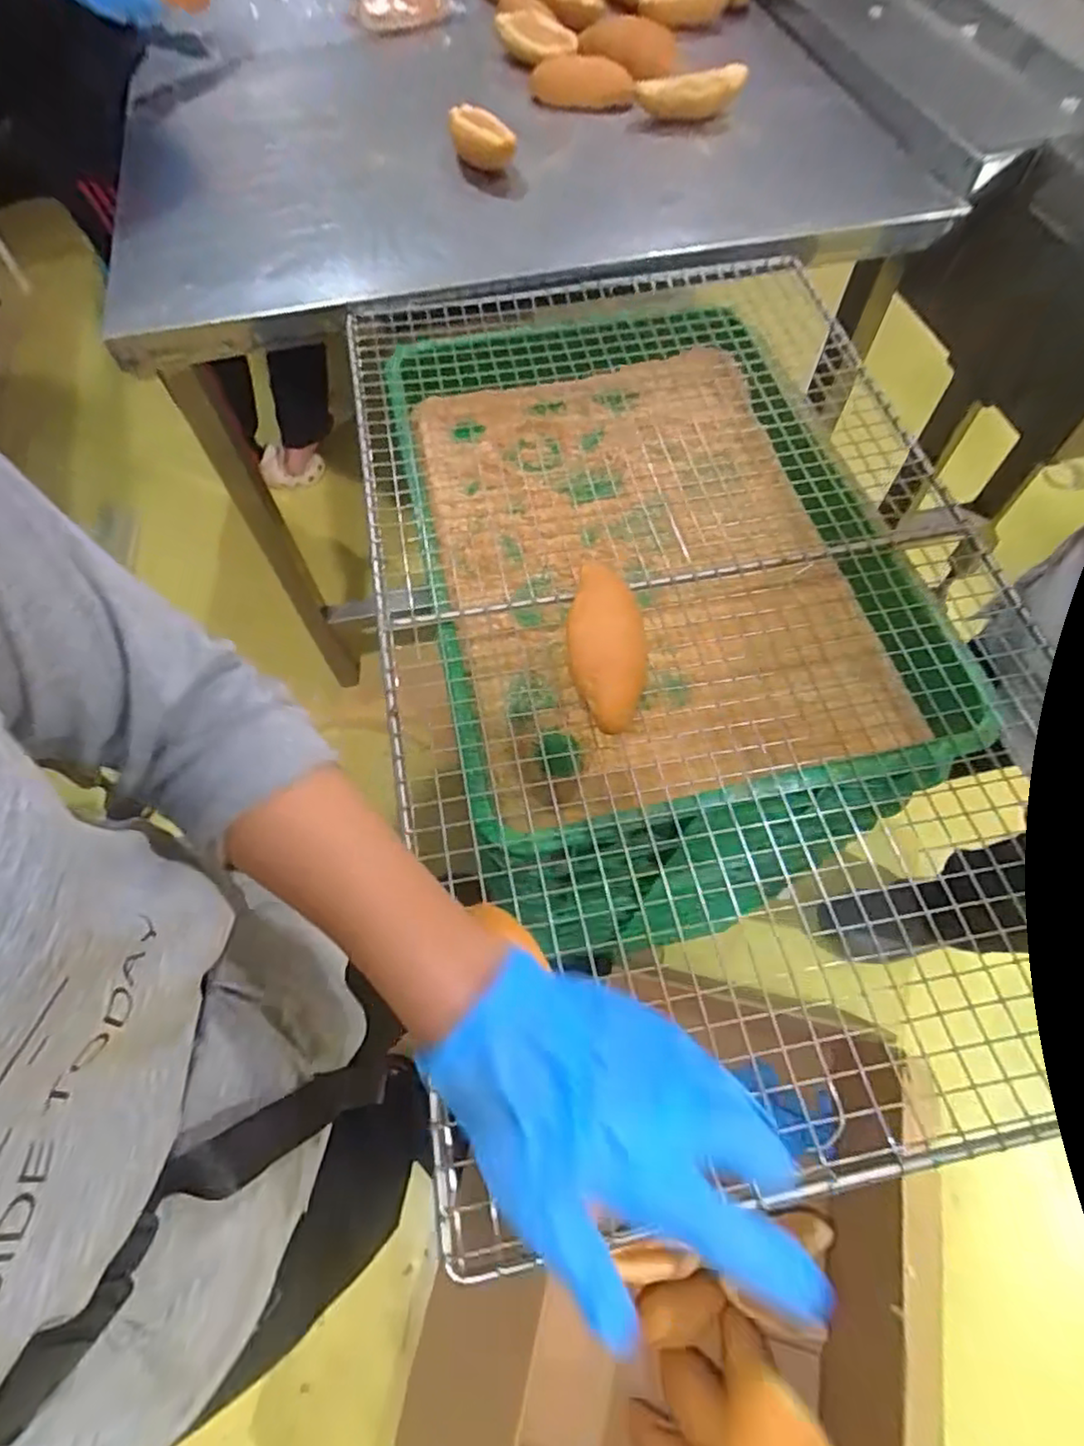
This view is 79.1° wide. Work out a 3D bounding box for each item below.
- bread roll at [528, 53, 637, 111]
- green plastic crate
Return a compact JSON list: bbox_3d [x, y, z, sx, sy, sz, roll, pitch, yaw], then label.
[{"bbox_3d":[0.044,-0.898,0.924,0.044,0.049,0.193,-40,56,-18],"label":"bread roll"},{"bbox_3d":[0.101,-0.163,0.631,0.448,0.097,0.653,-12,63,-5],"label":"green plastic crate"}]

